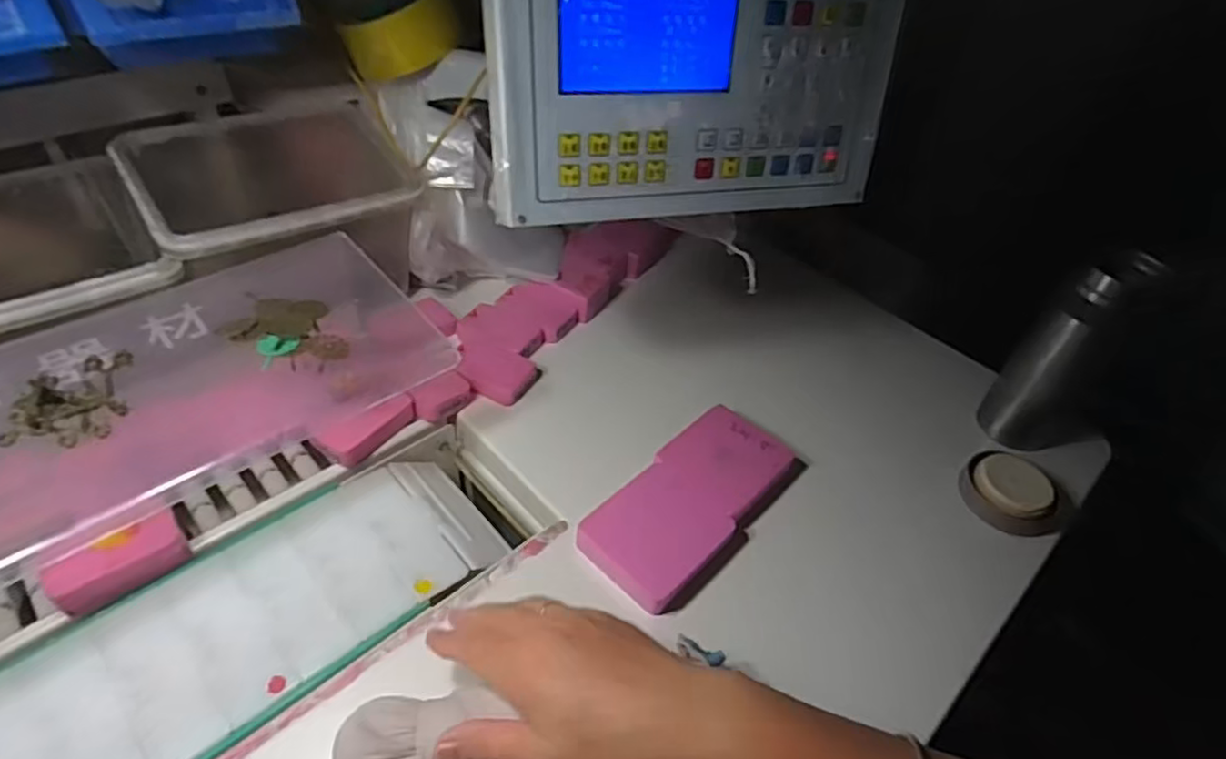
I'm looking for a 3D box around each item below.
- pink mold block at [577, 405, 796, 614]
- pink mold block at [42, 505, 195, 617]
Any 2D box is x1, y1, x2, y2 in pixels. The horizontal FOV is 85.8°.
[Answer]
[{"bbox_3d":[0.060,0.089,0.497,0.085,0.030,0.179,37,51,28],"label":"pink mold block"},{"bbox_3d":[-0.302,0.109,0.404,0.070,0.023,0.035,-26,53,-31],"label":"pink mold block"}]

